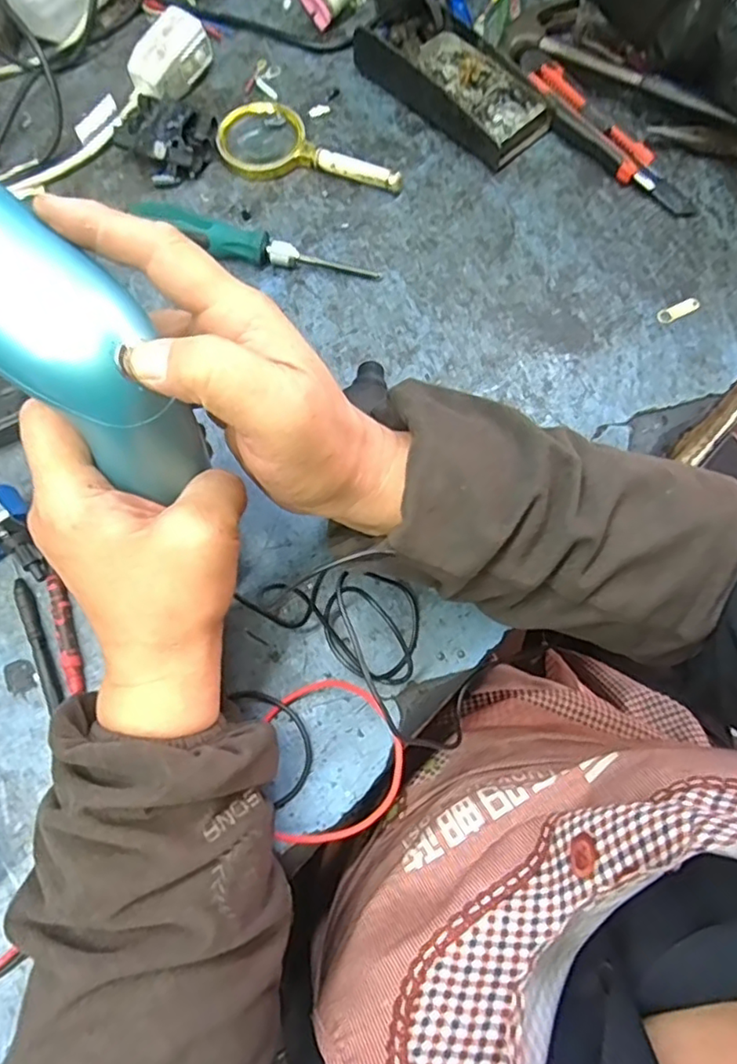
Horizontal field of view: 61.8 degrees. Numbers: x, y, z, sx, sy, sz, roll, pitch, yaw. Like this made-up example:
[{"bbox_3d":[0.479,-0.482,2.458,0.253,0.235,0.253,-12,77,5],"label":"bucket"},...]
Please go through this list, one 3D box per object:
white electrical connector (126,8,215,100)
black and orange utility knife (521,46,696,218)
[{"bbox_3d":[-0.160,-0.374,0.492,0.035,0.039,0.071,30,74,9],"label":"white electrical connector"},{"bbox_3d":[0.184,-0.319,0.491,0.039,0.018,0.188,-35,76,-11],"label":"black and orange utility knife"}]

